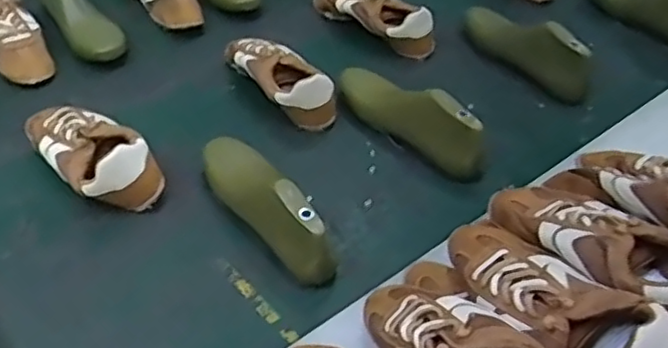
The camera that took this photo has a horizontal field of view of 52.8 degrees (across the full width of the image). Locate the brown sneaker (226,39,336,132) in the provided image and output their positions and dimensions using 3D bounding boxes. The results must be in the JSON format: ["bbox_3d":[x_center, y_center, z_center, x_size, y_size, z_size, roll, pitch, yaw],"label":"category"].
[{"bbox_3d":[-0.080,-0.139,0.949,0.076,0.069,0.213,-28,52,-26],"label":"brown sneaker"}]

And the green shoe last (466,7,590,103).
[{"bbox_3d":[0.289,-0.203,1.023,0.234,0.104,0.071,34,53,28],"label":"green shoe last"}]

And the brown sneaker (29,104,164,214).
[{"bbox_3d":[-0.300,-0.029,0.816,0.208,0.070,0.082,33,53,27],"label":"brown sneaker"}]

